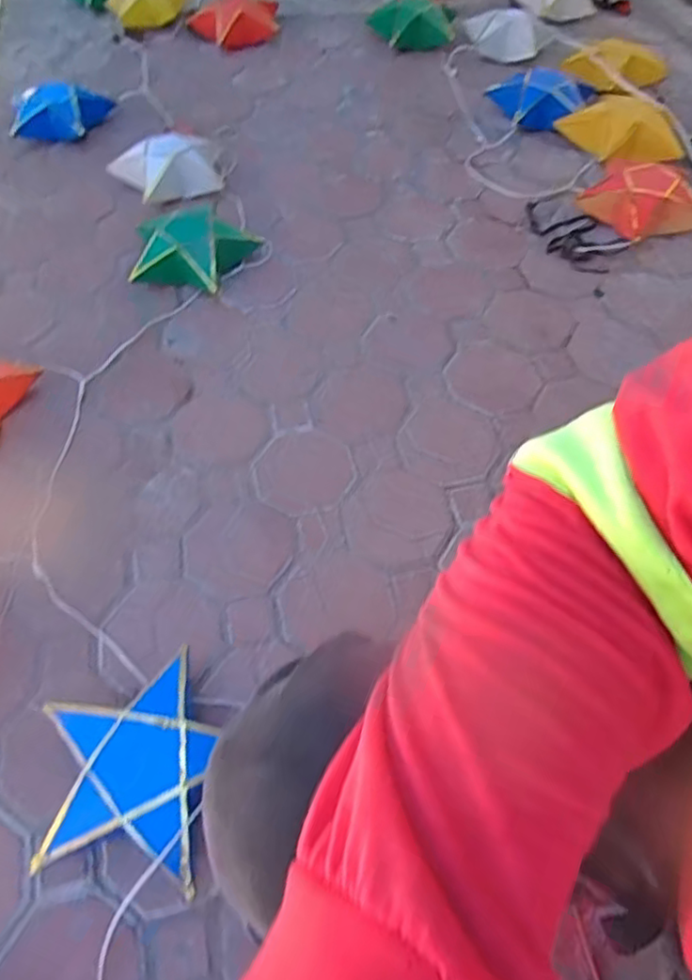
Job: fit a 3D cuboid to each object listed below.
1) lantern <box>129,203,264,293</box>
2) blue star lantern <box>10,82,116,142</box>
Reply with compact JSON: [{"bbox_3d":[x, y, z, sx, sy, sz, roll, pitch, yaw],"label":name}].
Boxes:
[{"bbox_3d":[-0.285,-0.445,1.146,0.202,0.089,0.159,14,59,9],"label":"lantern"},{"bbox_3d":[-0.667,-0.875,1.428,0.218,0.096,0.172,-2,57,-1],"label":"blue star lantern"}]

